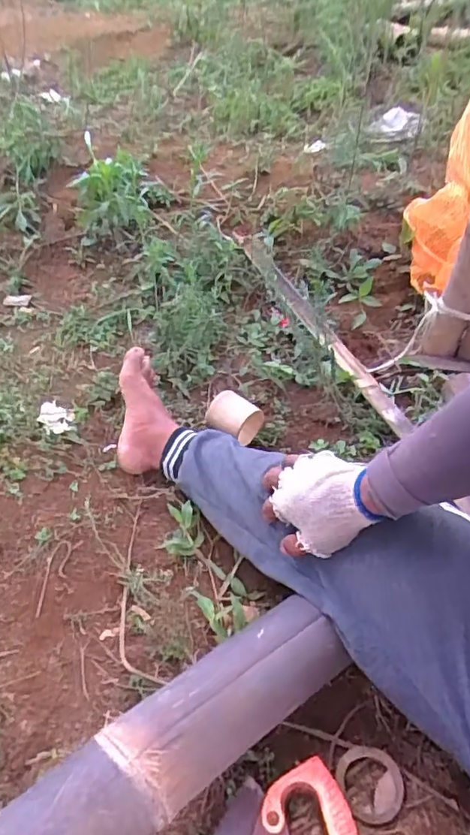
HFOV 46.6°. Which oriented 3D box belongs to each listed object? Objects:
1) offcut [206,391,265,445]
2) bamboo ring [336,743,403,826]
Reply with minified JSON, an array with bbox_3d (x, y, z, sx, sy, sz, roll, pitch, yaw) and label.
[{"bbox_3d":[0.000,0.002,0.911,0.085,0.059,0.076,-34,55,-30],"label":"offcut"},{"bbox_3d":[0.146,0.384,0.578,0.065,0.014,0.070,-1,44,1],"label":"bamboo ring"}]

